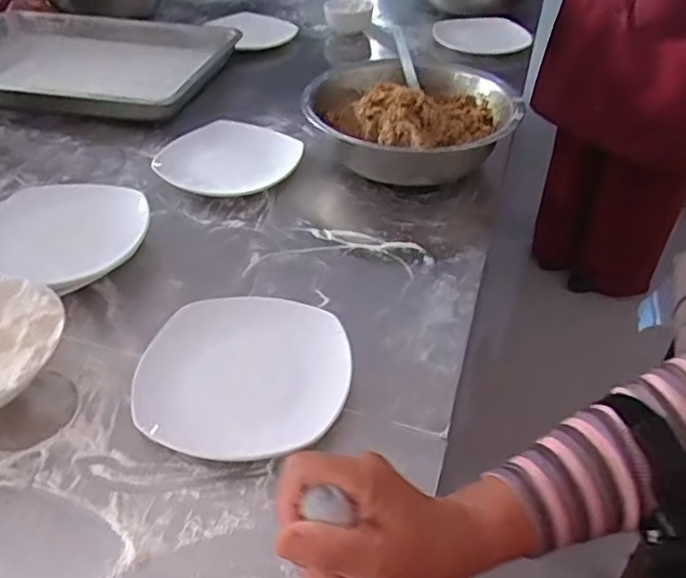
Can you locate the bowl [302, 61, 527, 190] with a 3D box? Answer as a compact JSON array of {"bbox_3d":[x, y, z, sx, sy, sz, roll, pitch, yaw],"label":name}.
[{"bbox_3d":[0.091,-0.226,0.834,0.265,0.105,0.286,-1,41,1],"label":"bowl"}]

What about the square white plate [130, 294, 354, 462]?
[{"bbox_3d":[-0.081,0.069,0.535,0.169,0.037,0.179,2,41,4],"label":"square white plate"}]

